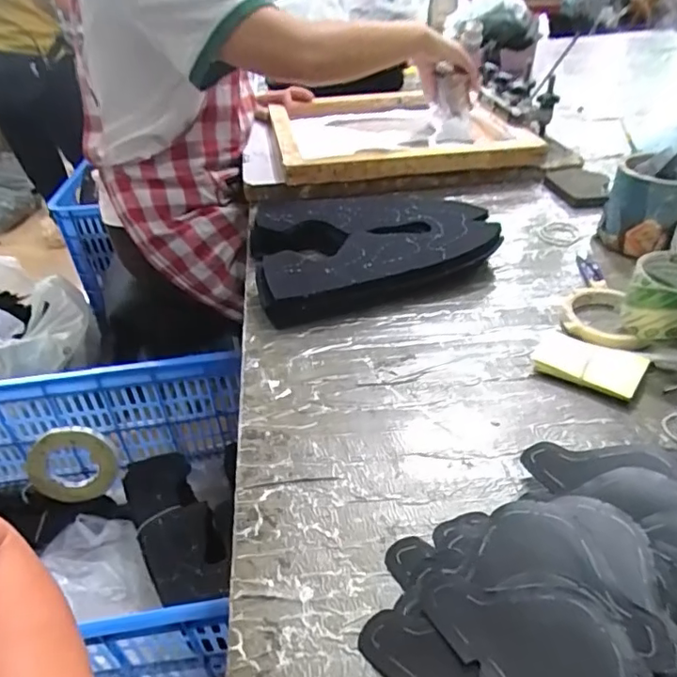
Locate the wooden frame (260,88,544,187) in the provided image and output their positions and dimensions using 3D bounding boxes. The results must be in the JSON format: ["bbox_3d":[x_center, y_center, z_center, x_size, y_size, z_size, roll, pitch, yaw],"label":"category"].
[{"bbox_3d":[0.095,-0.380,1.028,0.417,0.077,0.398,-8,38,-6],"label":"wooden frame"}]

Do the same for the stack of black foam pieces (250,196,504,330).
[{"bbox_3d":[0.036,-0.128,0.714,0.311,0.055,0.234,-14,39,-12],"label":"stack of black foam pieces"}]

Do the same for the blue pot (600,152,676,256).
[{"bbox_3d":[0.388,-0.169,0.697,0.082,0.098,0.101,16,41,23],"label":"blue pot"}]

